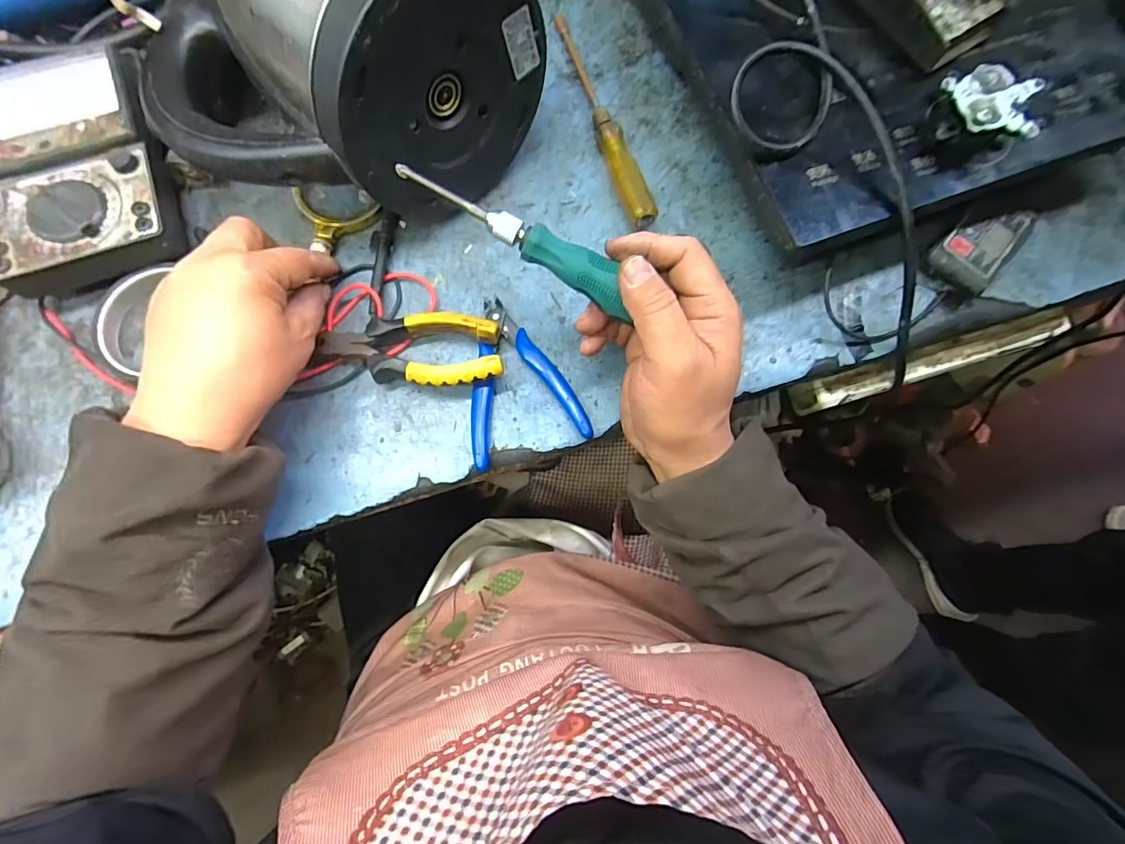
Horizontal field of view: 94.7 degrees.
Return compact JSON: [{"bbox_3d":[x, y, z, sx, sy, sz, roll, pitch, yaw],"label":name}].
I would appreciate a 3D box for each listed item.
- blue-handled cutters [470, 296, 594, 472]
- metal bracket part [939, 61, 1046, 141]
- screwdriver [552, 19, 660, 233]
[{"bbox_3d":[-0.035,-0.034,0.357,0.078,0.014,0.117,-17,77,-5],"label":"blue-handled cutters"},{"bbox_3d":[0.269,-0.201,0.333,0.058,0.026,0.048,14,77,3],"label":"metal bracket part"},{"bbox_3d":[0.027,-0.242,0.404,0.019,0.024,0.210,-18,77,-5],"label":"screwdriver"}]

